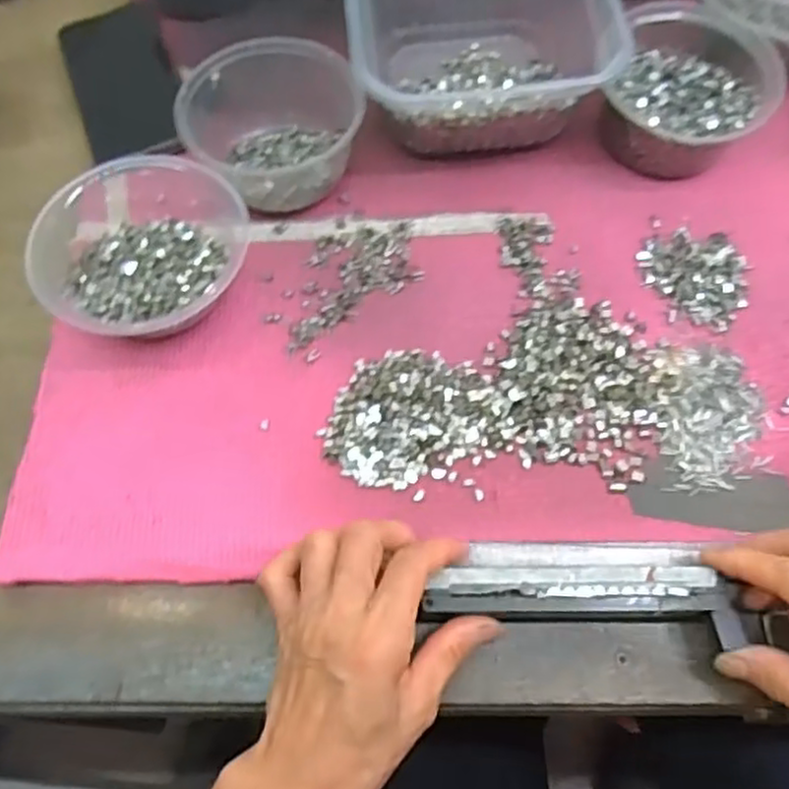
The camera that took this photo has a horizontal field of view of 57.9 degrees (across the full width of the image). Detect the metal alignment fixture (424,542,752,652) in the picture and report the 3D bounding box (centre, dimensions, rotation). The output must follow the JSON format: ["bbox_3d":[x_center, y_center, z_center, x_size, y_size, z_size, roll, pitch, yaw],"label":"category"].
[{"bbox_3d":[0.094,0.097,0.359,0.148,0.025,0.049,1,65,0],"label":"metal alignment fixture"}]

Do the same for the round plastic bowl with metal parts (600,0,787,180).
[{"bbox_3d":[0.197,-0.204,0.483,0.100,0.060,0.115,13,66,7],"label":"round plastic bowl with metal parts"}]

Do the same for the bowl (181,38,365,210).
[{"bbox_3d":[-0.079,-0.178,0.473,0.112,0.060,0.118,0,65,1],"label":"bowl"}]

